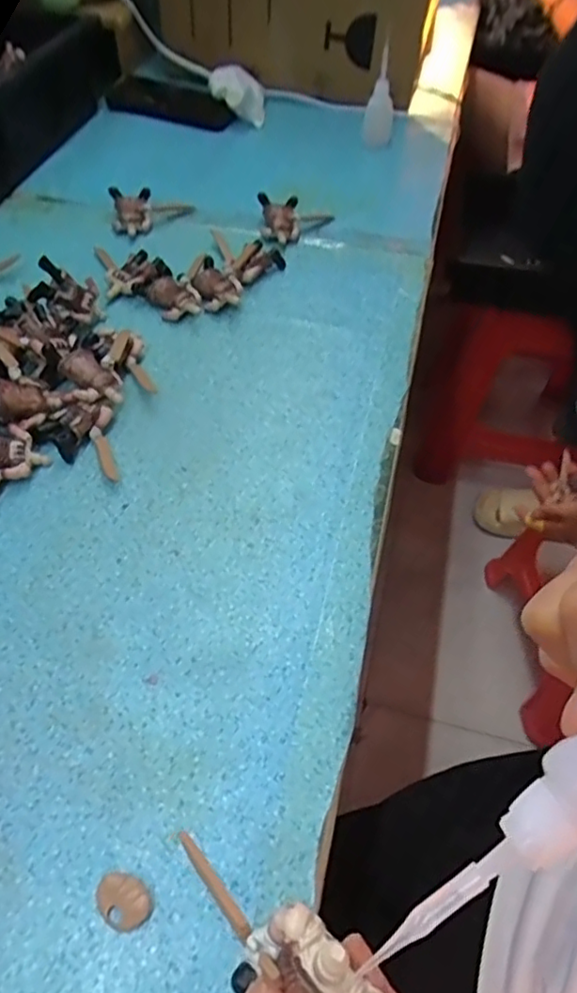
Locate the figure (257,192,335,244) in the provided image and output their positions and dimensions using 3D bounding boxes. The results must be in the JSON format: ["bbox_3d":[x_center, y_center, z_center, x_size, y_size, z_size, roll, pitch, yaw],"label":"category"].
[{"bbox_3d":[0.007,-0.270,0.600,0.073,0.022,0.058,2,53,0],"label":"figure"}]

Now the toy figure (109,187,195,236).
[{"bbox_3d":[-0.133,-0.279,0.596,0.077,0.019,0.055,-8,54,-7],"label":"toy figure"}]

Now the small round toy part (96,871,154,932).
[{"bbox_3d":[-0.072,0.177,0.267,0.025,0.007,0.019,31,58,20],"label":"small round toy part"}]

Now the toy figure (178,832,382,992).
[{"bbox_3d":[-0.011,0.121,0.171,0.075,0.016,0.023,-1,40,49],"label":"toy figure"}]

